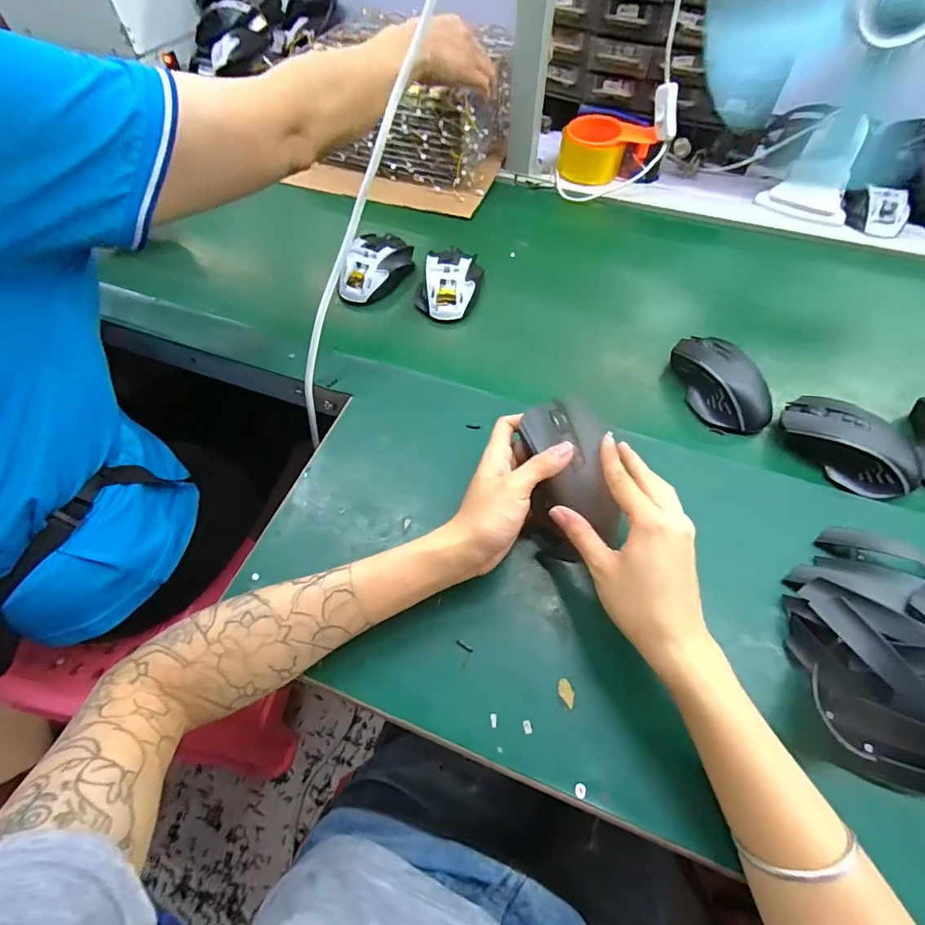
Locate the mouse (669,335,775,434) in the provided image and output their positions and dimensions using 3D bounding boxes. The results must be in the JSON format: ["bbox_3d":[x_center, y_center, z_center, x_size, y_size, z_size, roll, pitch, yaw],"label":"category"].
[{"bbox_3d":[0.255,-0.082,0.475,0.056,0.041,0.117,-16,59,-8],"label":"mouse"}]

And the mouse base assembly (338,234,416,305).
[{"bbox_3d":[-0.108,-0.240,0.581,0.065,0.038,0.115,28,63,18],"label":"mouse base assembly"}]

